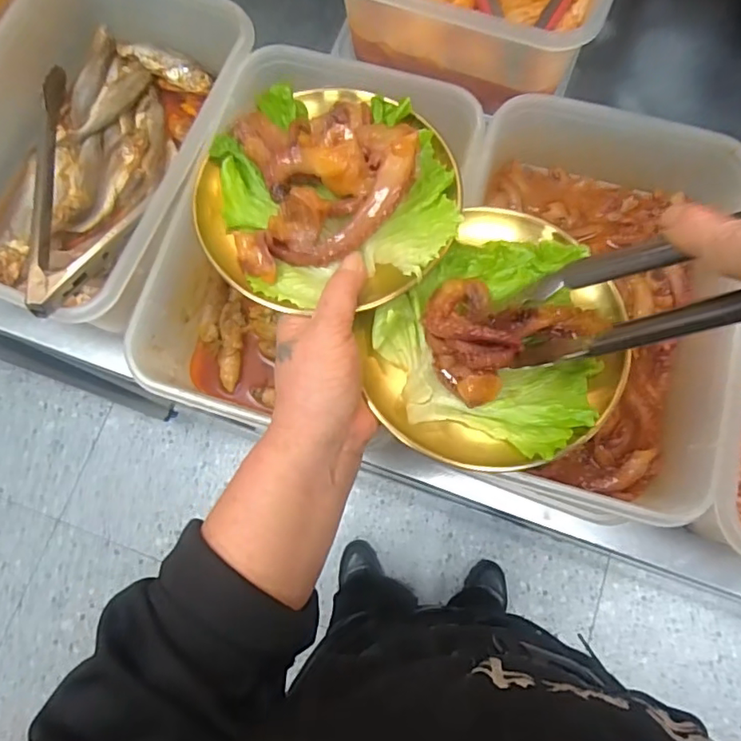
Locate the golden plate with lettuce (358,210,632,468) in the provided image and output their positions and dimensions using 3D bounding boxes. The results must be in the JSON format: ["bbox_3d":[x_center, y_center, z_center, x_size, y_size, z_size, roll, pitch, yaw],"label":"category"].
[{"bbox_3d":[0.076,-0.015,0.318,0.147,0.040,0.136,0,76,0],"label":"golden plate with lettuce"}]

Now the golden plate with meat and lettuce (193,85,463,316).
[{"bbox_3d":[-0.026,-0.110,0.337,0.157,0.038,0.151,0,76,0],"label":"golden plate with meat and lettuce"}]

